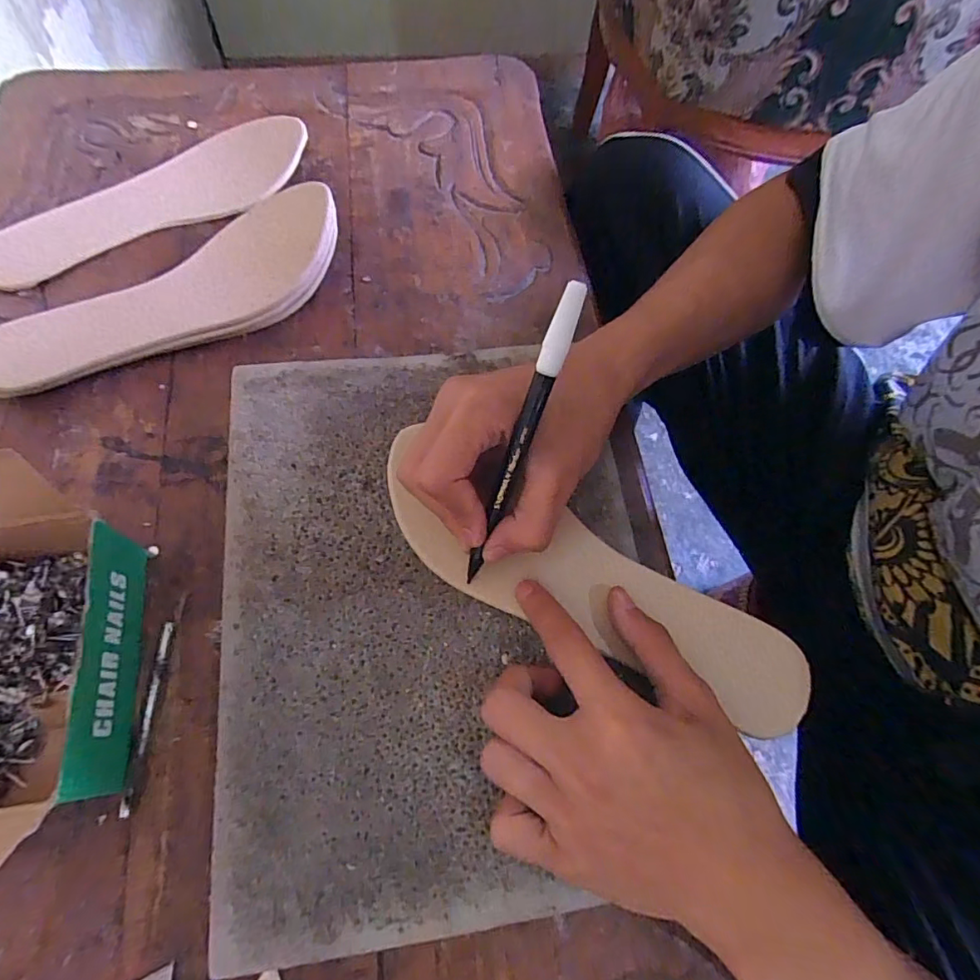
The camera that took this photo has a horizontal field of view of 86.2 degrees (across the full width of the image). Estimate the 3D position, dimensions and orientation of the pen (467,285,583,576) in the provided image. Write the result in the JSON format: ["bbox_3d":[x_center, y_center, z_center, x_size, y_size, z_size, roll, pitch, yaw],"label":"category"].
[{"bbox_3d":[0.012,-0.019,0.238,0.010,0.146,0.008,23,24,7],"label":"pen"}]

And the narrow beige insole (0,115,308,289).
[{"bbox_3d":[-0.249,-0.218,0.384,0.235,0.018,0.074,-32,76,-14],"label":"narrow beige insole"}]

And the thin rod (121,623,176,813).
[{"bbox_3d":[-0.165,0.107,0.253,0.006,0.008,0.084,4,67,-4],"label":"thin rod"}]

